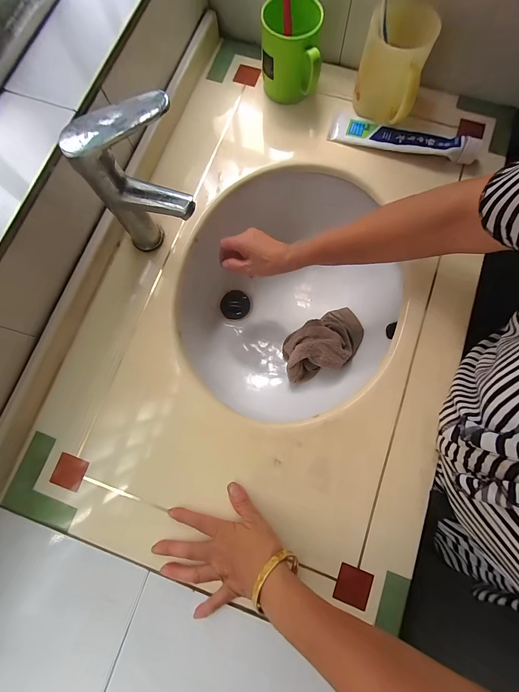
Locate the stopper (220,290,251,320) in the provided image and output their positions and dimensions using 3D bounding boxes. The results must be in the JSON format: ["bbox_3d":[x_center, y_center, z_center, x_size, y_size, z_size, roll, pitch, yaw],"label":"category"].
[{"bbox_3d":[-0.051,-0.085,0.596,0.062,0.013,0.065,-1,78,4],"label":"stopper"}]

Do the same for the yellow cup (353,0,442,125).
[{"bbox_3d":[0.184,-0.386,0.410,0.085,0.112,0.075,14,79,7],"label":"yellow cup"}]

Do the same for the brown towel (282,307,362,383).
[{"bbox_3d":[0.112,-0.004,0.491,0.155,0.068,0.088,-31,77,-3],"label":"brown towel"}]

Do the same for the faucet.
[{"bbox_3d":[-0.127,-0.181,0.340,0.109,0.179,0.060,7,79,2],"label":"faucet"}]

